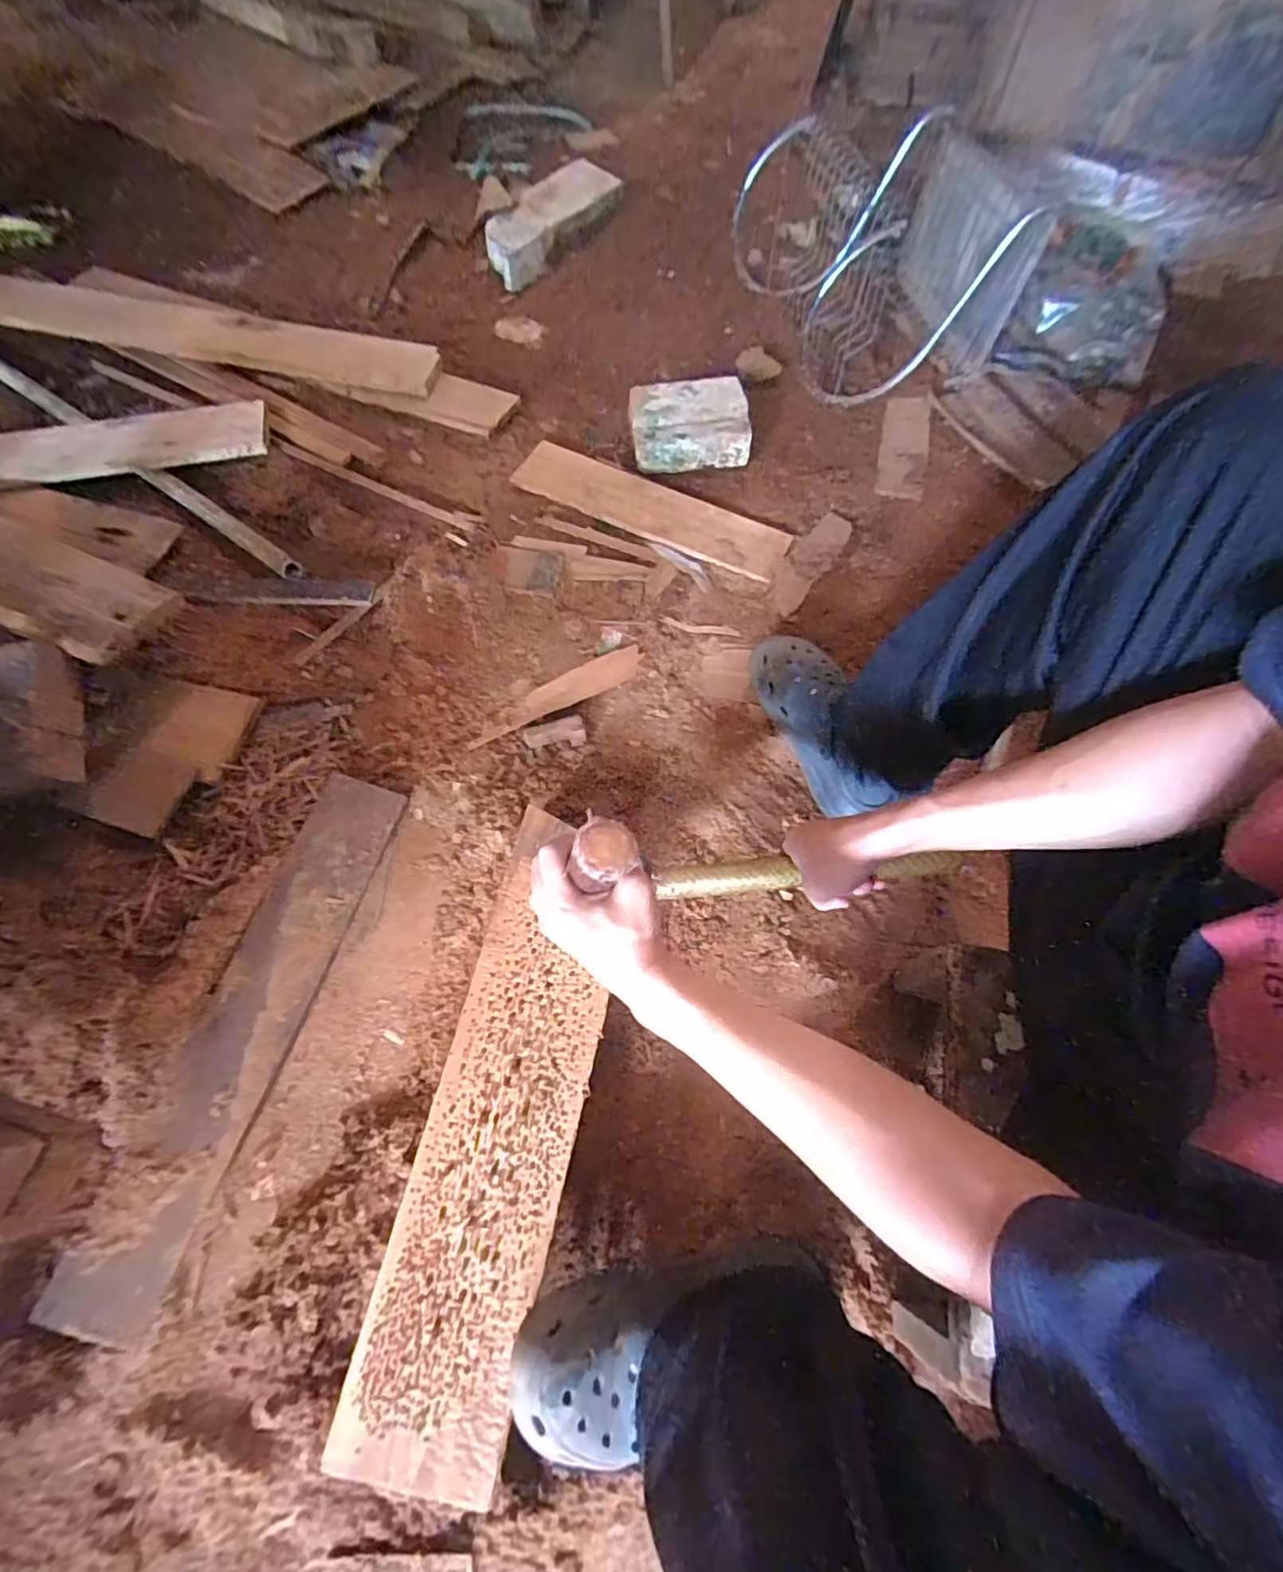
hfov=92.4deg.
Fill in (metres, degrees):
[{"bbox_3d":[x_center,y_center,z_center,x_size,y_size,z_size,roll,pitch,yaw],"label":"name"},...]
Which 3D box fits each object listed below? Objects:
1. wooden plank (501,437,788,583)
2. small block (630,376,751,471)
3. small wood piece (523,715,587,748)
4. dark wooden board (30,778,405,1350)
[{"bbox_3d":[0.010,-0.403,0.885,0.406,0.013,0.110,27,67,9],"label":"wooden plank"},{"bbox_3d":[0.071,-0.537,0.925,0.172,0.068,0.107,-5,66,-5],"label":"small block"},{"bbox_3d":[-0.102,-0.062,0.726,0.070,0.018,0.030,-10,66,-7],"label":"small wood piece"},{"bbox_3d":[-0.352,0.205,0.564,0.085,0.023,0.470,14,66,3],"label":"dark wooden board"}]

